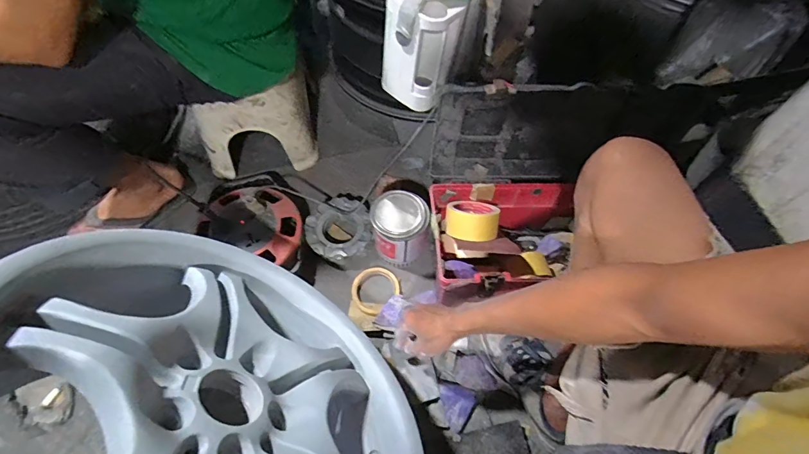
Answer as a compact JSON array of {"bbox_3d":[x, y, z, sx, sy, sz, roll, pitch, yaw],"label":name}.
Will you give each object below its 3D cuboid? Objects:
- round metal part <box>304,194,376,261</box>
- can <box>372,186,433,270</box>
[{"bbox_3d":[-0.131,0.008,0.820,0.132,0.049,0.130,1,61,-1],"label":"round metal part"},{"bbox_3d":[-0.008,0.006,0.777,0.106,0.139,0.109,-9,62,-7],"label":"can"}]

